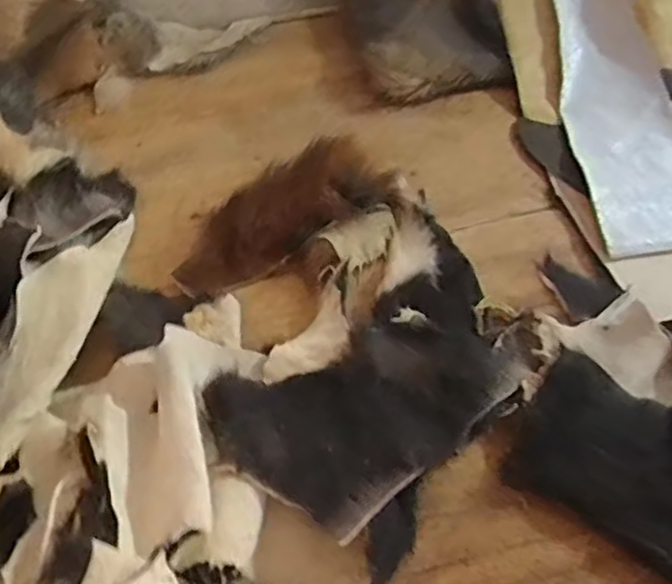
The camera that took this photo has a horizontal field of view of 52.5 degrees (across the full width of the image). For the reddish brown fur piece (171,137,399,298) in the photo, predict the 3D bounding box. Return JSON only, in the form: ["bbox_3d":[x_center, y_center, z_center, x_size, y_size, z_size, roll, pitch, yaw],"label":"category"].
[{"bbox_3d":[-0.040,-0.060,0.490,0.168,0.048,0.068,-28,66,-18],"label":"reddish brown fur piece"}]

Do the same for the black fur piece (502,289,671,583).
[{"bbox_3d":[0.189,0.081,0.419,0.136,0.031,0.163,22,61,9],"label":"black fur piece"}]

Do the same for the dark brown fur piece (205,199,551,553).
[{"bbox_3d":[0.034,0.037,0.426,0.141,0.036,0.228,40,66,18],"label":"dark brown fur piece"}]

